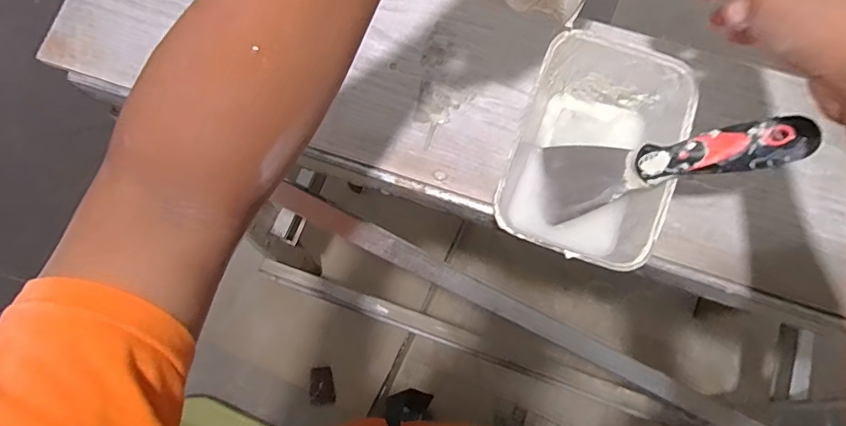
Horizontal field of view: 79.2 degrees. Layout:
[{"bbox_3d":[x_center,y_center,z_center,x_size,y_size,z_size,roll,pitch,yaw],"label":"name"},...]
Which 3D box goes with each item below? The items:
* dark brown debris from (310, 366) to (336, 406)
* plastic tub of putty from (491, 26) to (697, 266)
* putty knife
[{"bbox_3d":[-0.283,0.486,1.439,0.068,0.008,0.101,-4,72,1],"label":"dark brown debris"},{"bbox_3d":[0.134,-0.042,0.414,0.115,0.073,0.173,20,74,8],"label":"plastic tub of putty"},{"bbox_3d":[0.172,-0.032,0.376,0.018,0.184,0.060,23,68,-38],"label":"putty knife"}]

